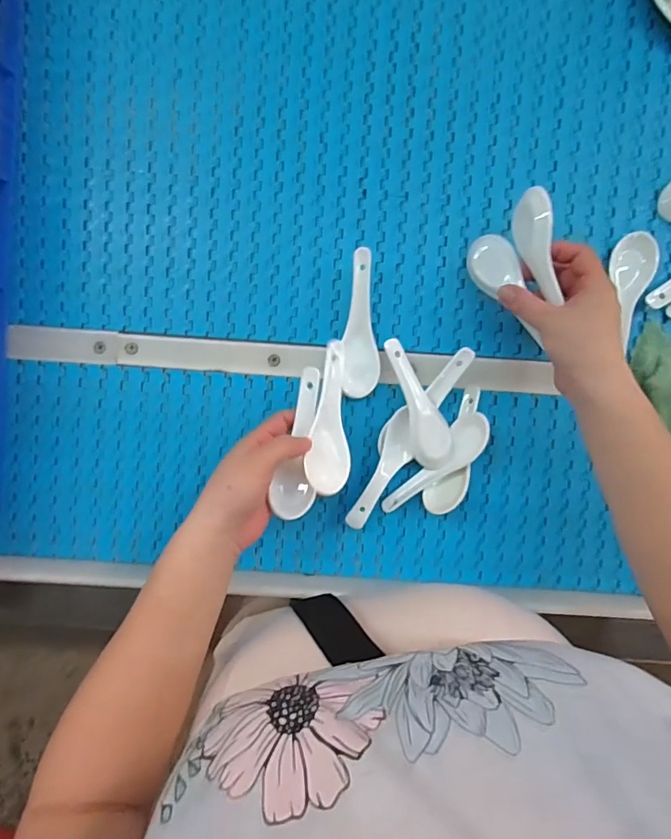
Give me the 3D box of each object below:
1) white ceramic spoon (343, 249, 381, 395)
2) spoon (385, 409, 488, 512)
[{"bbox_3d":[0.025,-0.084,0.436,0.033,0.035,0.126,1,94,0],"label":"white ceramic spoon"},{"bbox_3d":[0.093,0.044,0.448,0.125,0.026,0.032,-42,93,15],"label":"spoon"}]

